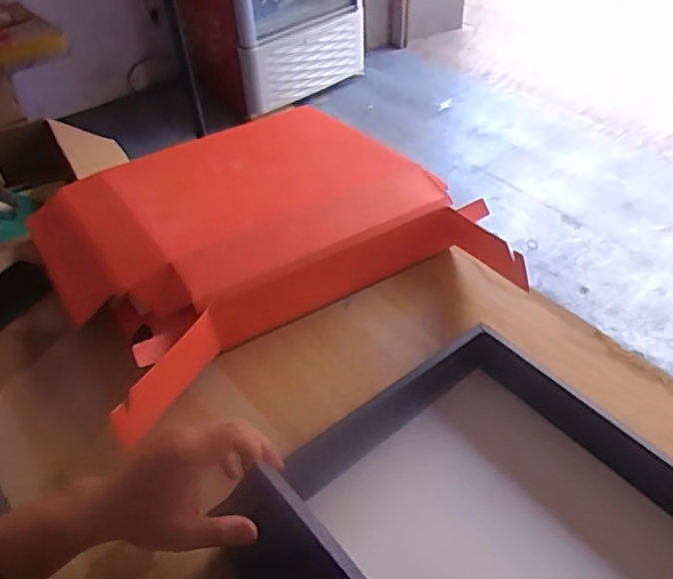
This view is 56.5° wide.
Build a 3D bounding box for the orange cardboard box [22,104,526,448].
[{"bbox_3d":[-0.112,-0.088,0.838,0.524,0.082,0.518,-20,46,-16],"label":"orange cardboard box"}]

